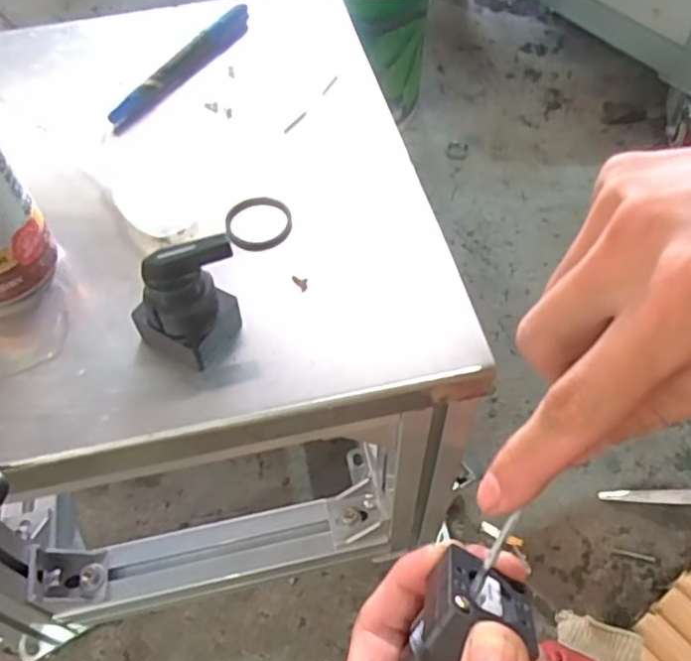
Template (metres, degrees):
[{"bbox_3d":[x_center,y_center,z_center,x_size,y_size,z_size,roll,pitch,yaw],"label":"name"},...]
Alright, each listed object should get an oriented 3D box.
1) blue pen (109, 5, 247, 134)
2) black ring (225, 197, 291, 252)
[{"bbox_3d":[-0.099,-0.170,0.404,0.016,0.013,0.136,22,58,17],"label":"blue pen"},{"bbox_3d":[-0.045,-0.056,0.327,0.033,0.007,0.036,-1,54,1],"label":"black ring"}]

